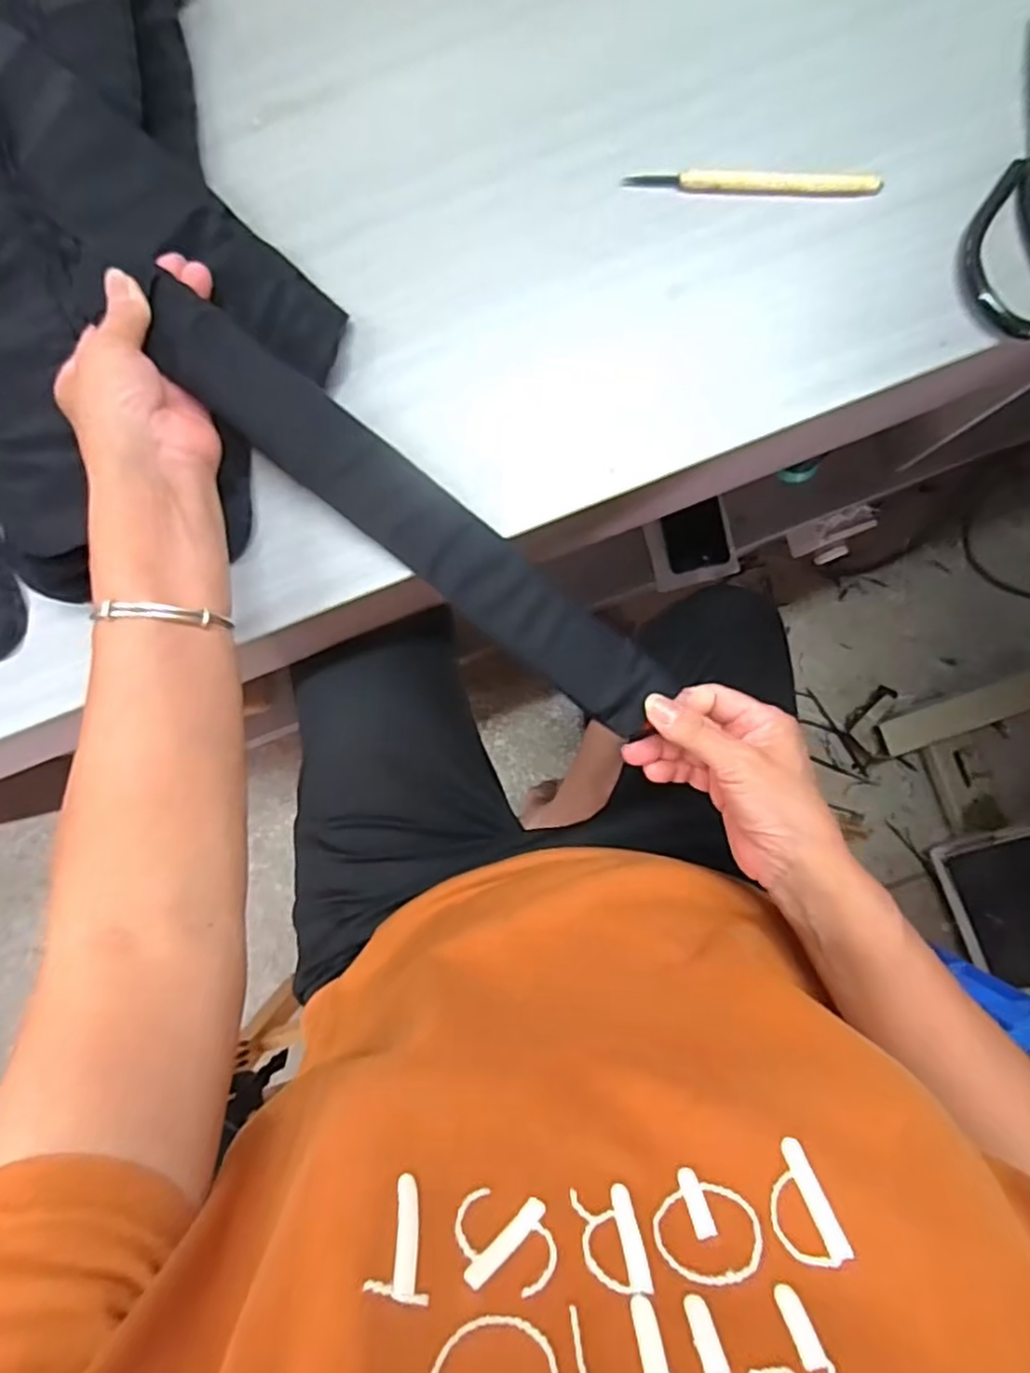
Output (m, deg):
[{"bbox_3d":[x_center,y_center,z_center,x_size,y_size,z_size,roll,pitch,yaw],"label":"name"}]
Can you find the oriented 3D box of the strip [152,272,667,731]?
[{"bbox_3d":[-0.053,-0.092,0.392,0.346,0.010,0.046,38,102,-8],"label":"strip"}]

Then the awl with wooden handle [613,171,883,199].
[{"bbox_3d":[0.139,-0.296,0.399,0.144,0.005,0.011,5,89,2],"label":"awl with wooden handle"}]

